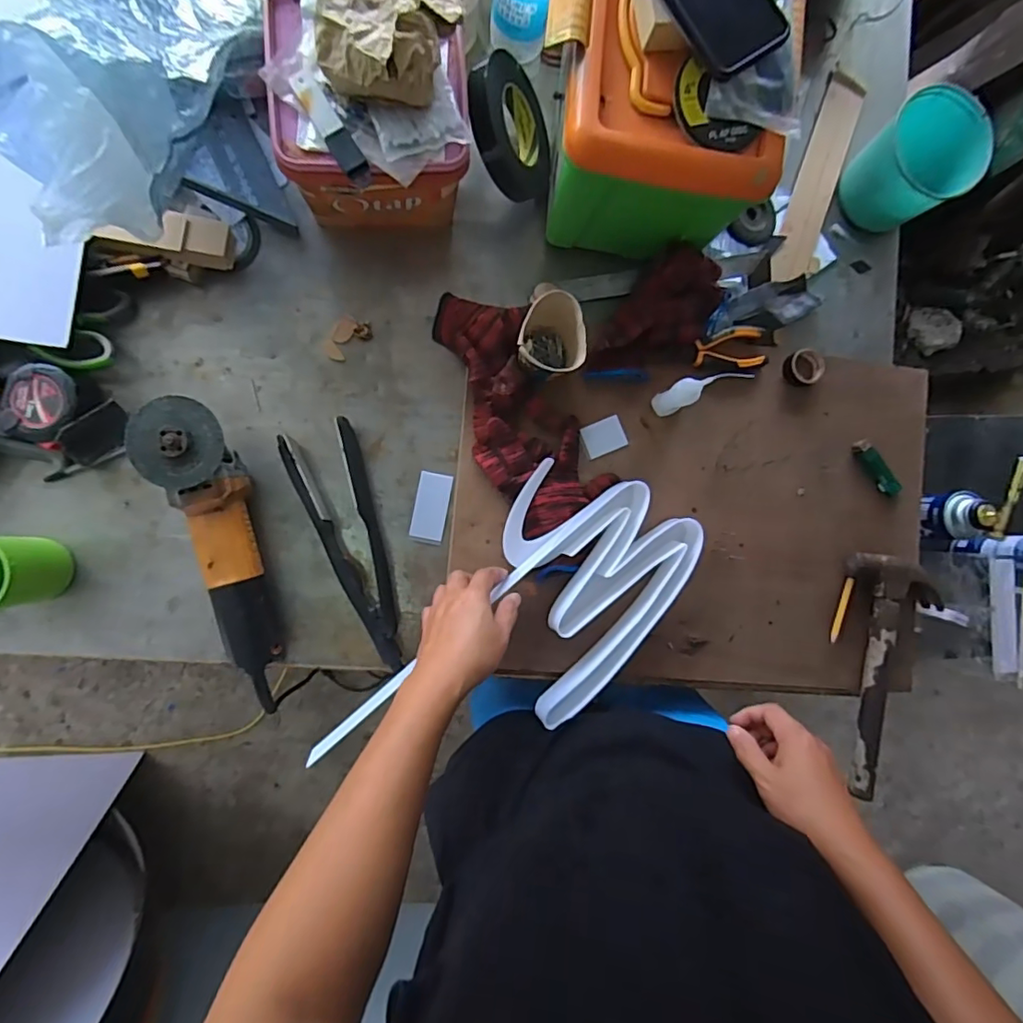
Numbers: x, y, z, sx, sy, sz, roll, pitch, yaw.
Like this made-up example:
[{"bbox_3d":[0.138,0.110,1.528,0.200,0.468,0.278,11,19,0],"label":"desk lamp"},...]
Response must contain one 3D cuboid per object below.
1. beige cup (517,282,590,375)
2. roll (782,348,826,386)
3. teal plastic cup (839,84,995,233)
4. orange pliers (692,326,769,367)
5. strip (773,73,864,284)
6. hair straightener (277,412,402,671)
[{"bbox_3d":[0.039,-0.192,0.605,0.071,0.079,0.092,-3,88,-6],"label":"beige cup"},{"bbox_3d":[0.364,-0.179,0.683,0.050,0.016,0.043,-6,89,-6],"label":"roll"},{"bbox_3d":[0.496,-0.427,0.682,0.128,0.099,0.117,0,88,-6],"label":"teal plastic cup"},{"bbox_3d":[0.268,-0.201,0.674,0.096,0.019,0.049,-1,88,-6],"label":"orange pliers"},{"bbox_3d":[0.404,-0.432,0.722,0.055,0.017,0.305,21,84,-8],"label":"strip"},{"bbox_3d":[-0.176,0.041,0.604,0.071,0.054,0.267,-16,90,-6],"label":"hair straightener"}]

